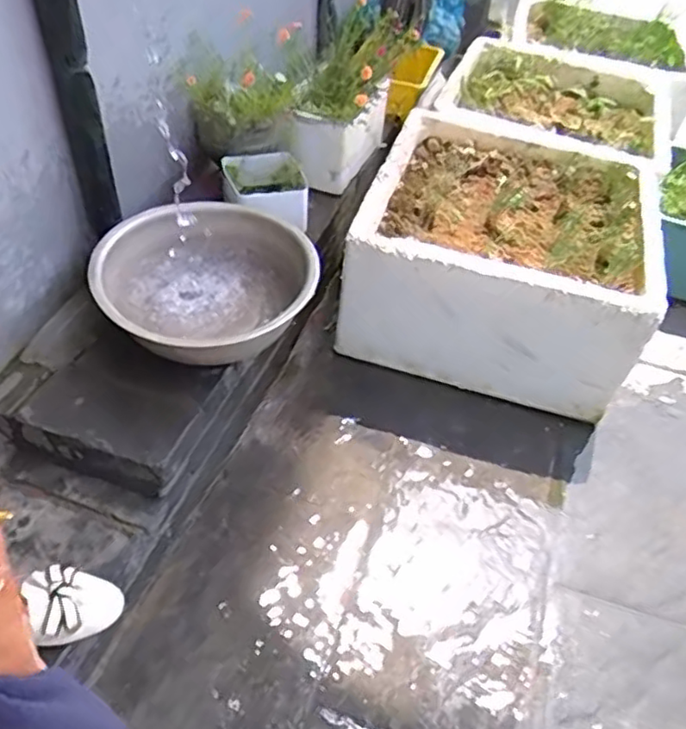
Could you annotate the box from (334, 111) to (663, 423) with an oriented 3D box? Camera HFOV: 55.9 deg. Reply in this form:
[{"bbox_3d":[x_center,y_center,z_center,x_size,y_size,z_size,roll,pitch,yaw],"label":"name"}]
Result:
[{"bbox_3d":[0.324,-0.222,1.340,0.539,0.316,0.534,19,46,14],"label":"box"}]

